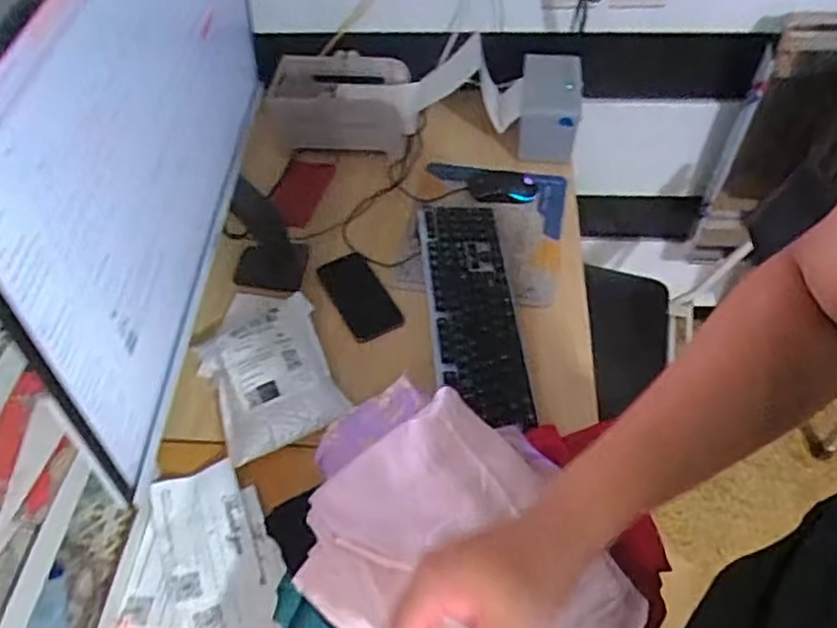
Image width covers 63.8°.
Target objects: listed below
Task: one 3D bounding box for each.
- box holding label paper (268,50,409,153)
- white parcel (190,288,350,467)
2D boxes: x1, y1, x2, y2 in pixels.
[{"bbox_3d":[-0.139,-0.370,1.202,0.234,0.107,0.169,4,51,5],"label":"box holding label paper"},{"bbox_3d":[-0.192,0.071,0.869,0.162,0.049,0.212,-22,54,-16],"label":"white parcel"}]

